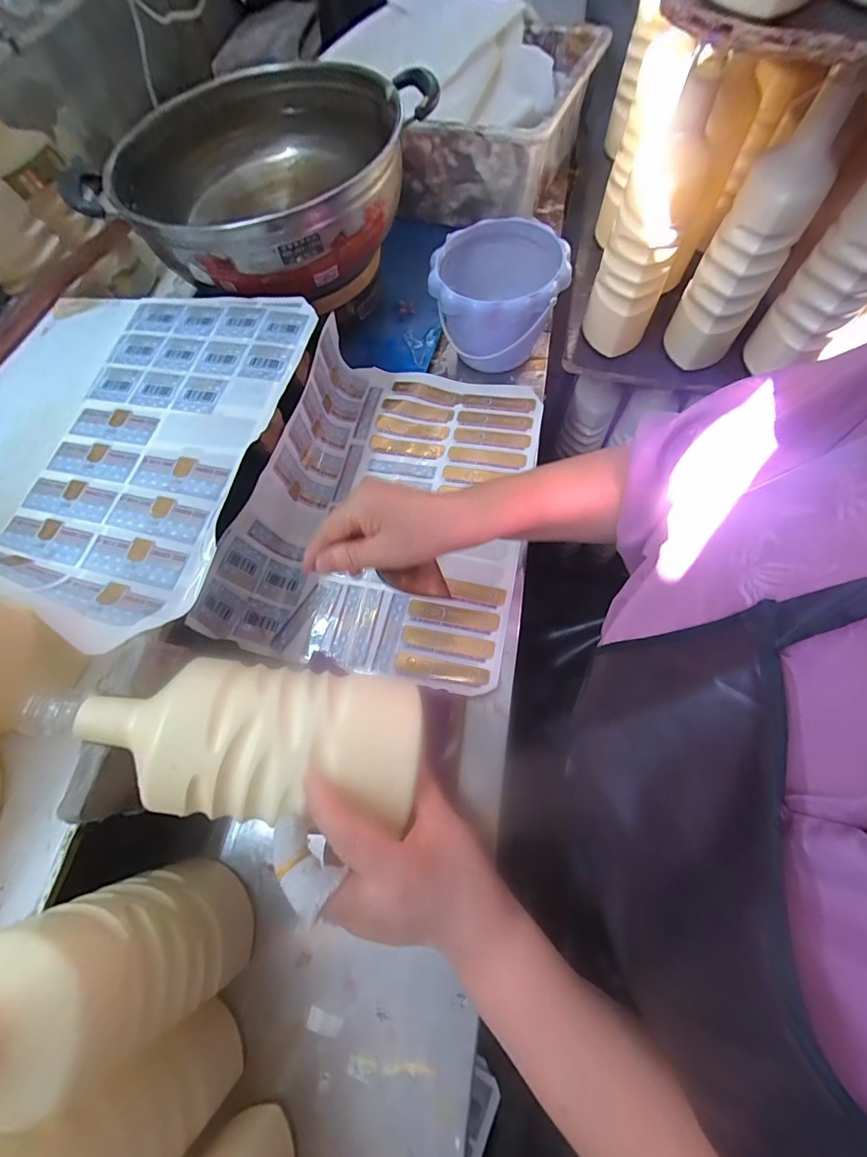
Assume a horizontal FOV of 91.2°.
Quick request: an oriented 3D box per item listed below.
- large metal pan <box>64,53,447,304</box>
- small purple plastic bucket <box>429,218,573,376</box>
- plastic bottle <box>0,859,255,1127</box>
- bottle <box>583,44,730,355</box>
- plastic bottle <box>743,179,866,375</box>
[{"bbox_3d":[-0.206,-0.489,0.519,0.348,0.101,0.347,-1,67,3],"label":"large metal pan"},{"bbox_3d":[0.078,-0.342,0.536,0.150,0.121,0.147,-1,67,3],"label":"small purple plastic bucket"},{"bbox_3d":[-0.200,0.242,0.265,0.090,0.211,0.073,2,68,4],"label":"plastic bottle"},{"bbox_3d":[0.217,-0.345,0.431,0.075,0.221,0.070,21,70,11],"label":"bottle"},{"bbox_3d":[0.385,-0.292,0.391,0.055,0.219,0.068,-30,69,-9],"label":"plastic bottle"}]

